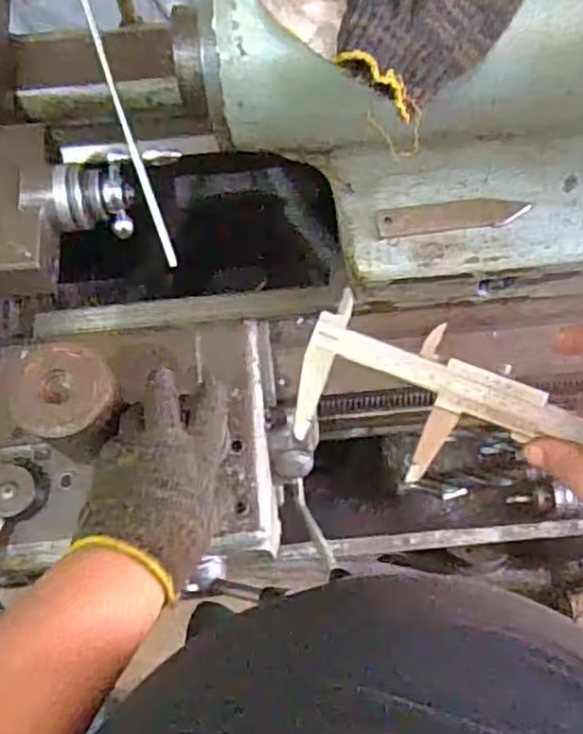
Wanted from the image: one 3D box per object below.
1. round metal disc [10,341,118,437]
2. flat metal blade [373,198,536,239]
[{"bbox_3d":[-0.172,0.018,0.517,0.073,0.011,0.070,-1,70,2],"label":"round metal disc"},{"bbox_3d":[0.146,-0.139,0.625,0.135,0.009,0.031,-7,70,-1],"label":"flat metal blade"}]

